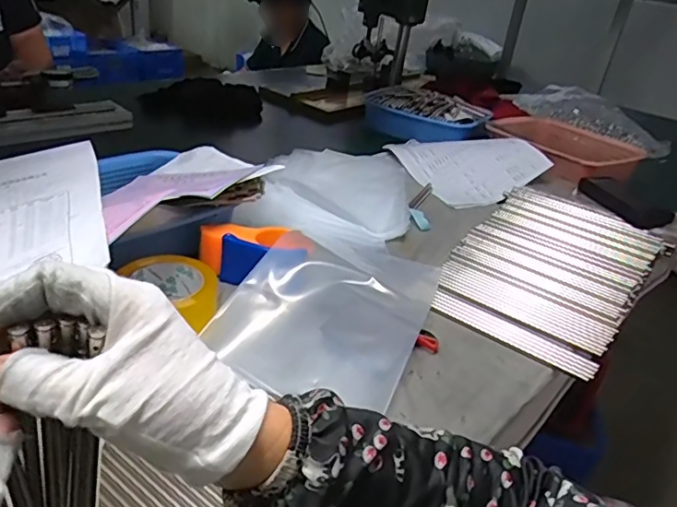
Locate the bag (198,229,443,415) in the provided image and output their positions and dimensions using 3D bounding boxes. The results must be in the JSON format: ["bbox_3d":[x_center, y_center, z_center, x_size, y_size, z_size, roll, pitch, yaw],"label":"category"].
[{"bbox_3d":[0.001,0.049,0.639,0.203,0.053,0.305,21,37,9],"label":"bag"}]

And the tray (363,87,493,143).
[{"bbox_3d":[0.197,-0.312,1.256,0.280,0.091,0.173,15,30,15],"label":"tray"}]

